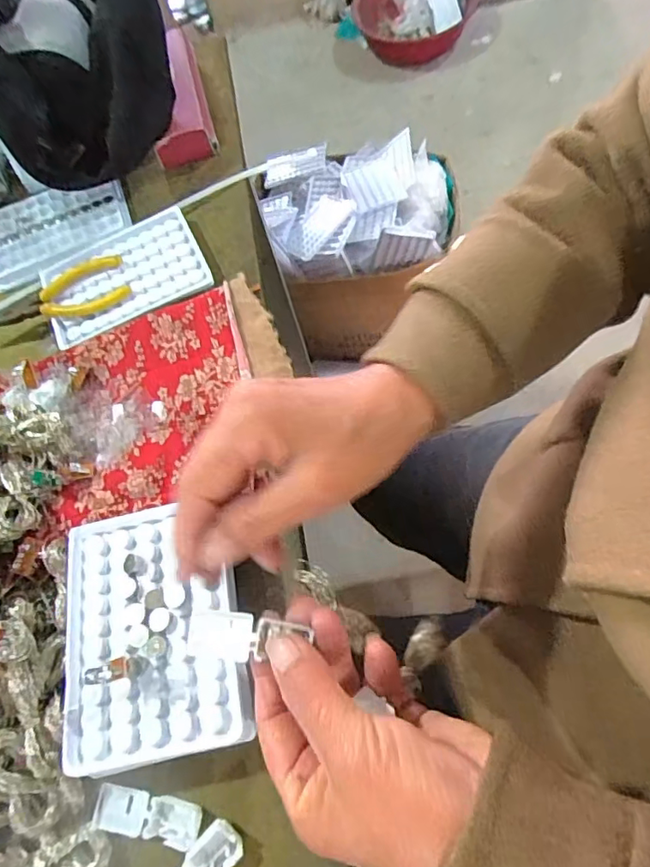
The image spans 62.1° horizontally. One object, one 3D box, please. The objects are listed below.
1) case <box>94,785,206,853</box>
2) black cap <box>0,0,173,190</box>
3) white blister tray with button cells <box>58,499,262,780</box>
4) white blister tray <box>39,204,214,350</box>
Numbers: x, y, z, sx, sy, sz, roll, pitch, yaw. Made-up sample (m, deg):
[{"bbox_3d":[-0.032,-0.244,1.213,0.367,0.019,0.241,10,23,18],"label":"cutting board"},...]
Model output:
[{"bbox_3d":[-0.091,0.194,0.274,0.055,0.006,0.019,5,65,11],"label":"case"},{"bbox_3d":[-0.214,-0.322,0.456,0.163,0.155,0.168,-4,62,7],"label":"black cap"},{"bbox_3d":[-0.095,0.106,0.299,0.096,0.022,0.129,-14,63,2],"label":"white blister tray with button cells"},{"bbox_3d":[-0.164,-0.129,0.440,0.128,0.014,0.098,-24,63,-3],"label":"white blister tray"}]

